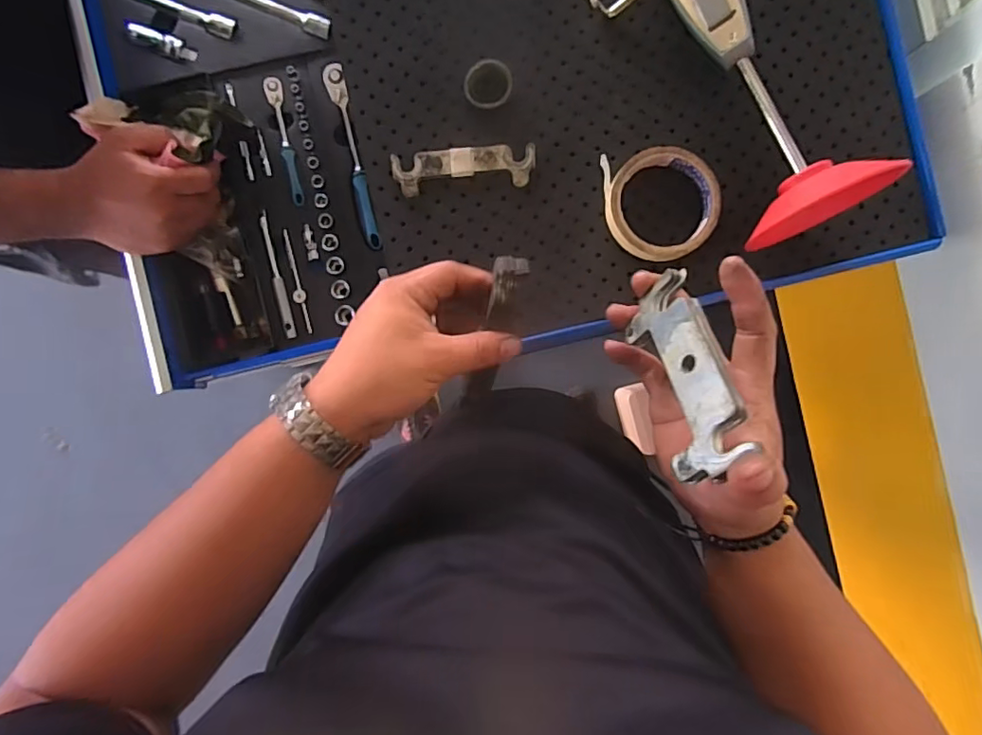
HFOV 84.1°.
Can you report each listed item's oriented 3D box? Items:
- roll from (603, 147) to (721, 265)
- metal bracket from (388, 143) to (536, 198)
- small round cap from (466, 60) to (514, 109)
[{"bbox_3d":[0.144,-0.137,0.460,0.090,0.022,0.092,0,91,0],"label":"roll"},{"bbox_3d":[-0.022,-0.168,0.463,0.119,0.007,0.037,-5,91,0],"label":"metal bracket"},{"bbox_3d":[-0.002,-0.234,0.454,0.037,0.022,0.041,38,90,-1],"label":"small round cap"}]

